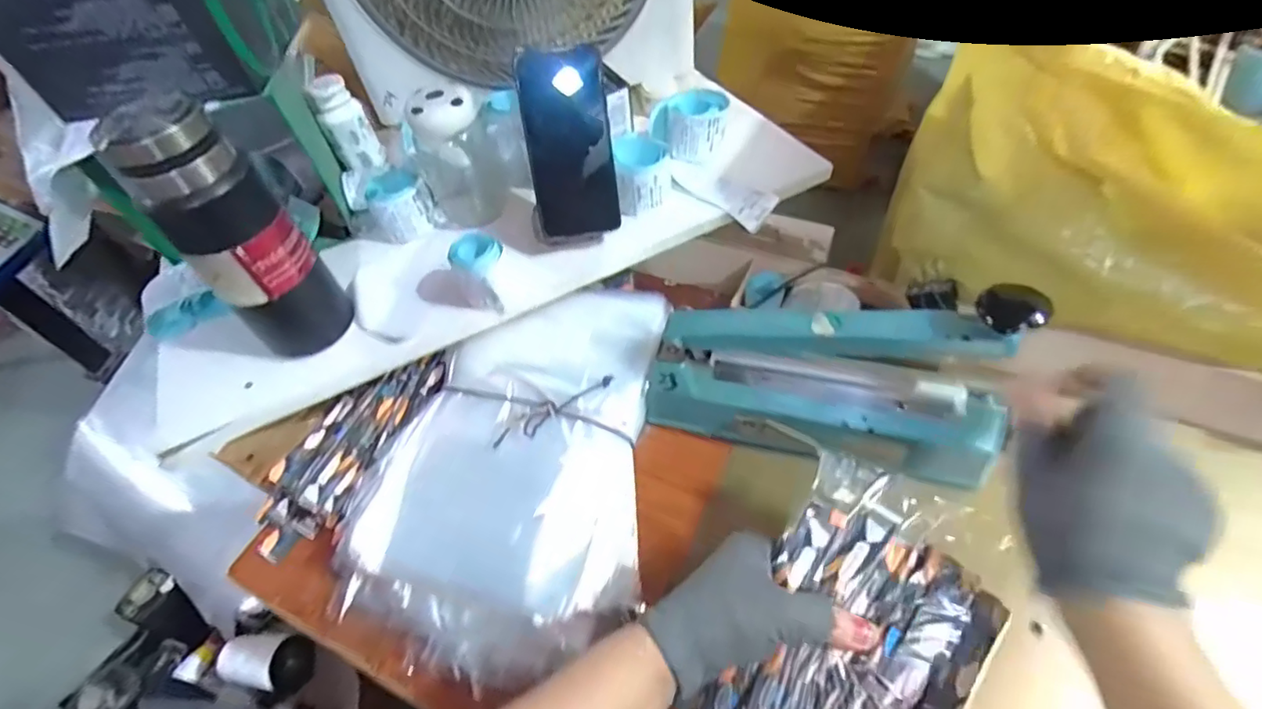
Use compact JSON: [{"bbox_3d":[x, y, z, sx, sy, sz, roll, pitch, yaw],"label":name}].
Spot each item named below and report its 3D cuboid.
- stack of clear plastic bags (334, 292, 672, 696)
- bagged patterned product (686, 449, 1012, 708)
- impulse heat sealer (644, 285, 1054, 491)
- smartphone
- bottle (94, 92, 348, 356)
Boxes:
[{"bbox_3d":[-0.110,0.090,0.532,0.252,0.075,0.361,4,53,9],"label":"stack of clear plastic bags"},{"bbox_3d":[0.117,0.205,0.339,0.127,0.036,0.265,28,82,24],"label":"bagged patterned product"},{"bbox_3d":[0.163,0.009,0.486,0.286,0.171,0.084,12,55,15],"label":"impulse heat sealer"},{"bbox_3d":[-0.055,-0.189,0.528,0.074,0.167,0.013,-11,26,-9],"label":"smartphone"},{"bbox_3d":[-0.303,-0.086,0.453,0.075,0.216,0.063,-37,58,-21],"label":"bottle"}]

